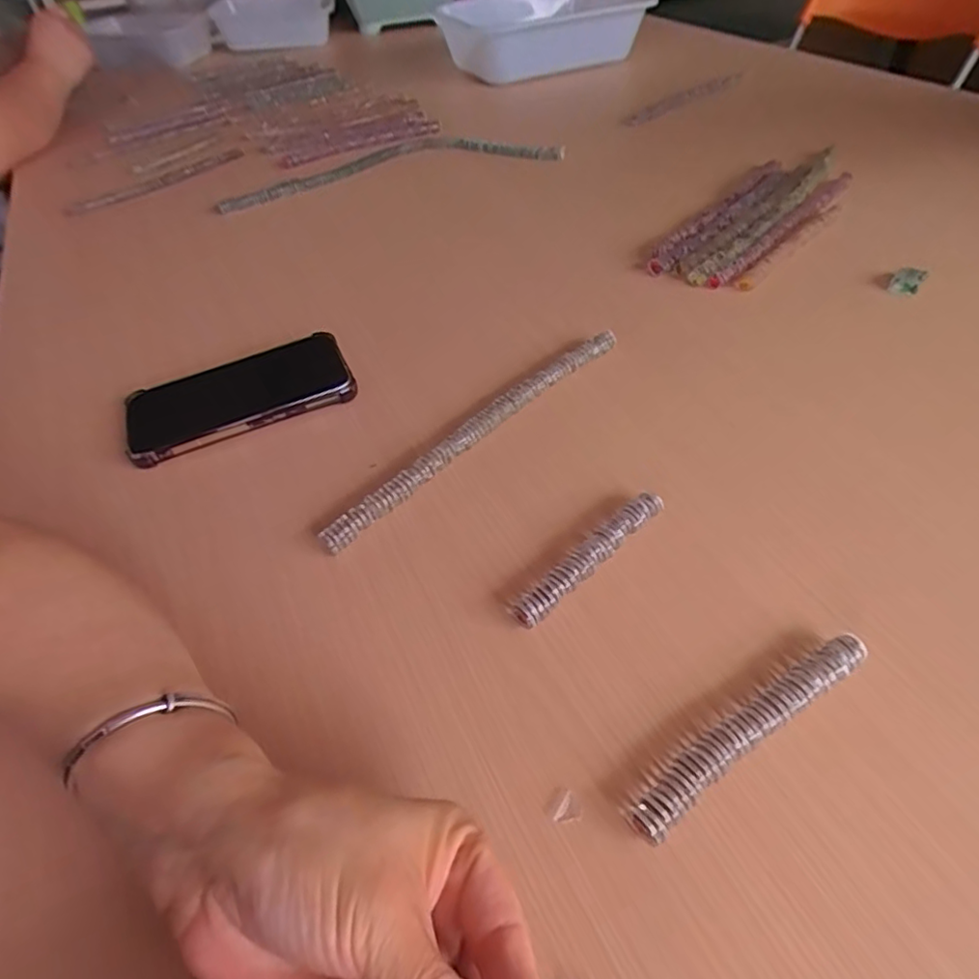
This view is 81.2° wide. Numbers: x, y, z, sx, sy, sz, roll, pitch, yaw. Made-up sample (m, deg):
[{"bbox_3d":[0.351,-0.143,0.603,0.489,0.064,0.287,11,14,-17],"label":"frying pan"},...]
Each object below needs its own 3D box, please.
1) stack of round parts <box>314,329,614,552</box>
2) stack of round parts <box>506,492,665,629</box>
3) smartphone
[{"bbox_3d":[-0.003,-0.043,0.388,0.262,0.016,0.016,-39,56,-25],"label":"stack of round parts"},{"bbox_3d":[0.057,0.036,0.317,0.113,0.013,0.016,-37,56,-24],"label":"stack of round parts"},{"bbox_3d":[-0.185,-0.072,0.424,0.156,0.015,0.079,-22,52,-11],"label":"smartphone"}]

